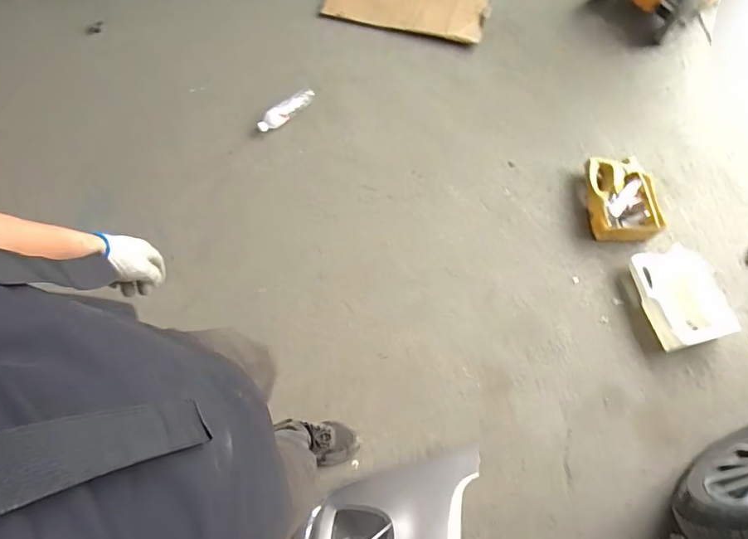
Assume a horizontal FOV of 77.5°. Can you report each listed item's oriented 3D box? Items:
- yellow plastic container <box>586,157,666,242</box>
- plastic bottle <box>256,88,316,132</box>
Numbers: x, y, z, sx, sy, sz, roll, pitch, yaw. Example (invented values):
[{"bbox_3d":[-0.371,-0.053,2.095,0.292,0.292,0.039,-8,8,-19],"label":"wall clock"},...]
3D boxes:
[{"bbox_3d":[0.844,-0.248,1.590,0.252,0.096,0.294,-1,69,-1],"label":"yellow plastic container"},{"bbox_3d":[-0.314,-0.576,1.686,0.062,0.047,0.252,43,74,14],"label":"plastic bottle"}]

